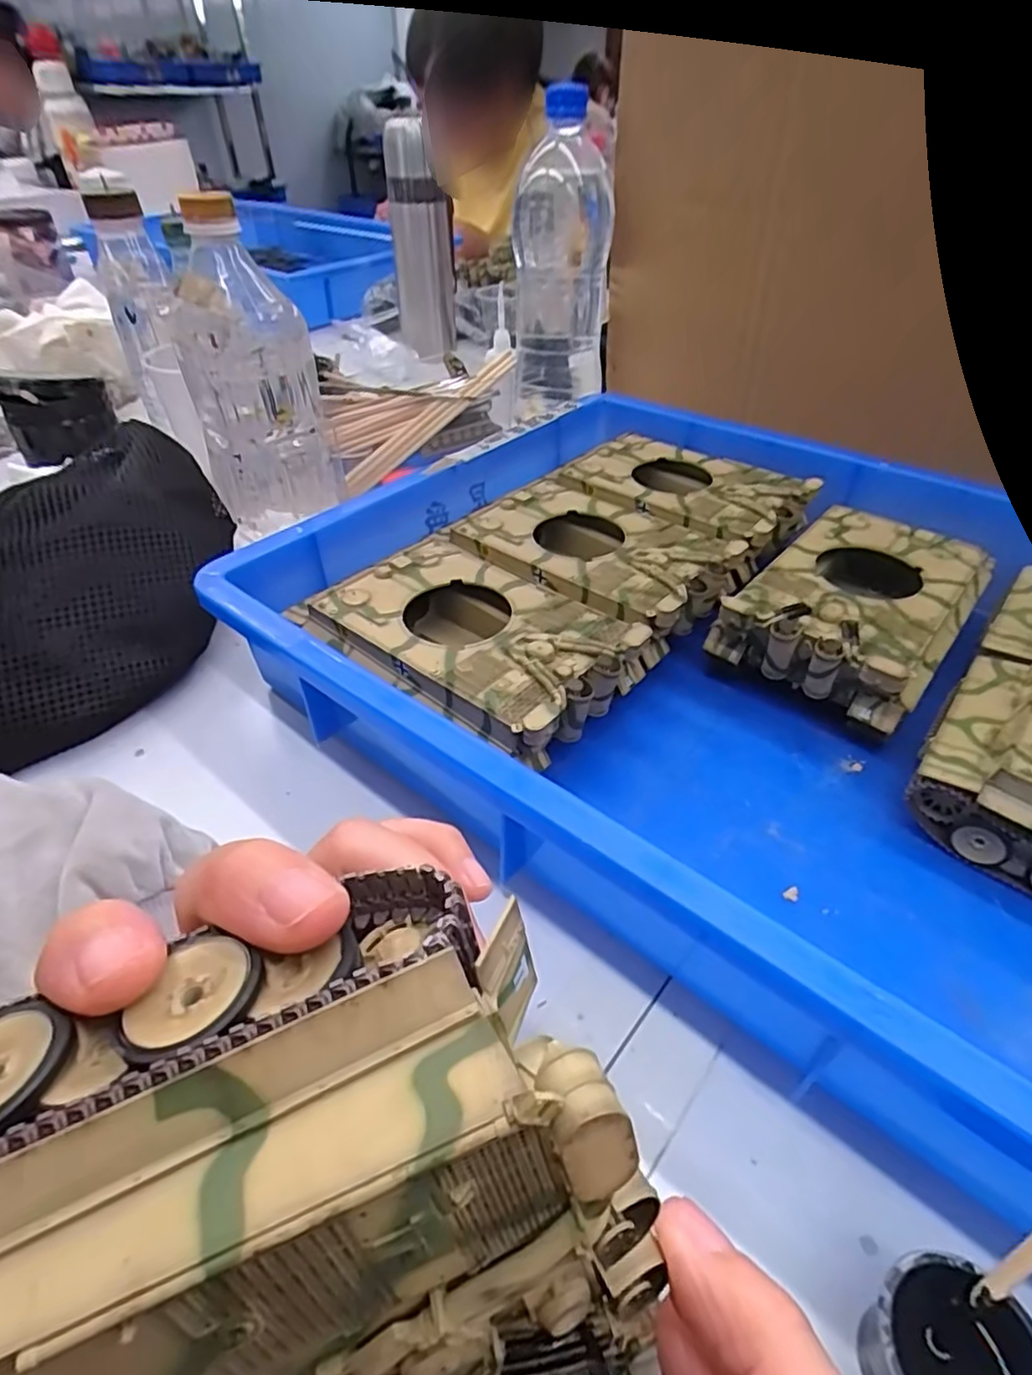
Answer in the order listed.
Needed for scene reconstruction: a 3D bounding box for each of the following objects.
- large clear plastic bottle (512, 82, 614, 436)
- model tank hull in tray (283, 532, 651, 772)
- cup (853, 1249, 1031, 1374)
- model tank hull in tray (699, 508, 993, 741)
[{"bbox_3d":[0.036,-0.331,0.537,0.073,0.218,0.088,4,42,4],"label":"large clear plastic bottle"},{"bbox_3d":[-0.024,-0.025,0.346,0.169,0.040,0.113,30,50,29],"label":"model tank hull in tray"},{"bbox_3d":[0.103,0.165,0.164,0.040,0.032,0.036,15,44,15],"label":"cup"},{"bbox_3d":[0.188,-0.039,0.375,0.103,0.056,0.151,32,51,30],"label":"model tank hull in tray"}]

